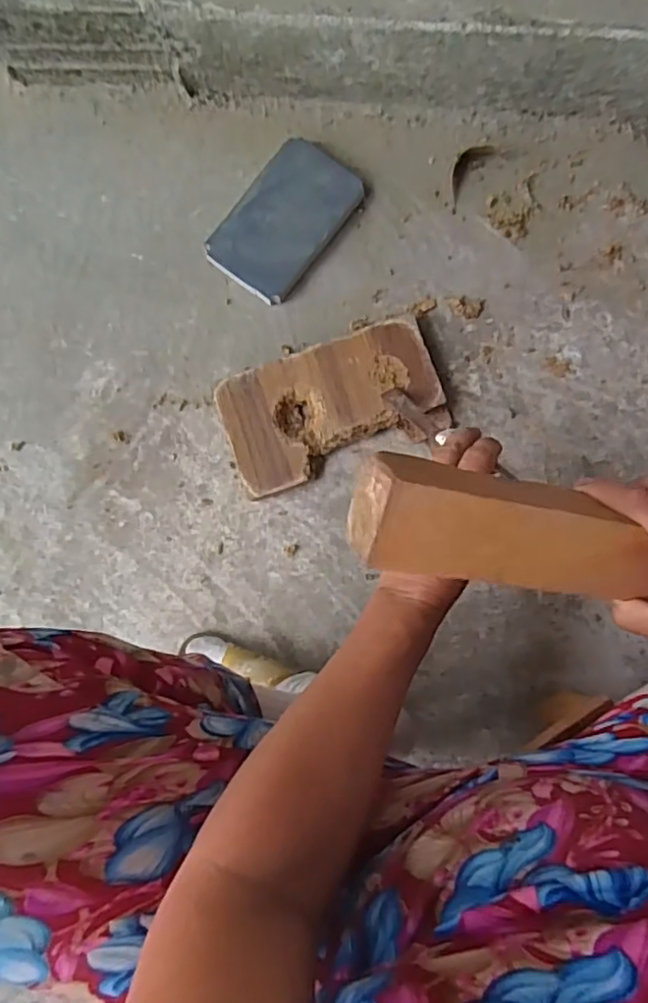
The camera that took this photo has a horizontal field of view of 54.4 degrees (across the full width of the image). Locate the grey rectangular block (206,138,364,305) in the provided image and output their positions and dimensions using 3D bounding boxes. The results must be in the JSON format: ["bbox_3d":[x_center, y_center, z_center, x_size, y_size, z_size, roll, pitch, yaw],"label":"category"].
[{"bbox_3d":[-0.041,-0.293,0.661,0.101,0.017,0.158,39,89,2],"label":"grey rectangular block"}]

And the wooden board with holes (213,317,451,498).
[{"bbox_3d":[0.008,-0.098,0.650,0.218,0.024,0.122,-20,88,0],"label":"wooden board with holes"}]

